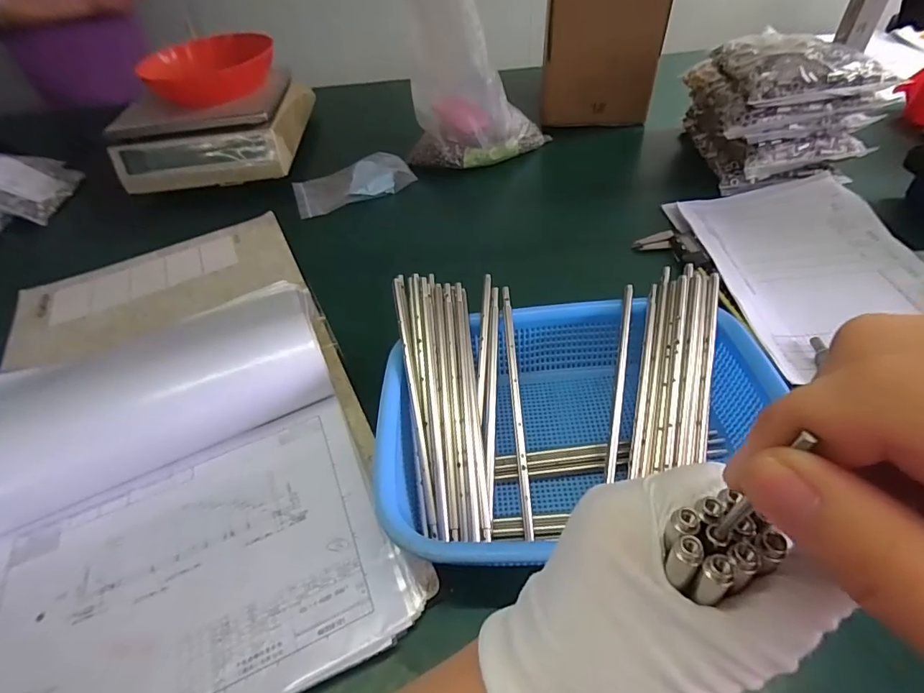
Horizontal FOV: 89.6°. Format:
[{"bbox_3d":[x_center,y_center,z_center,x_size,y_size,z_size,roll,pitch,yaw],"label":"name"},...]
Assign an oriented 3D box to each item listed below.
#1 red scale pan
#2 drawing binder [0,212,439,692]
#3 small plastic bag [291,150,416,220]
[{"bbox_3d":[-0.412,-0.452,0.772,0.200,0.069,0.240,-27,50,-18],"label":"red scale pan"},{"bbox_3d":[-0.292,0.034,0.443,0.326,0.076,0.596,-23,49,-15],"label":"drawing binder"},{"bbox_3d":[-0.176,-0.260,0.741,0.180,0.026,0.109,-23,49,-15],"label":"small plastic bag"}]

